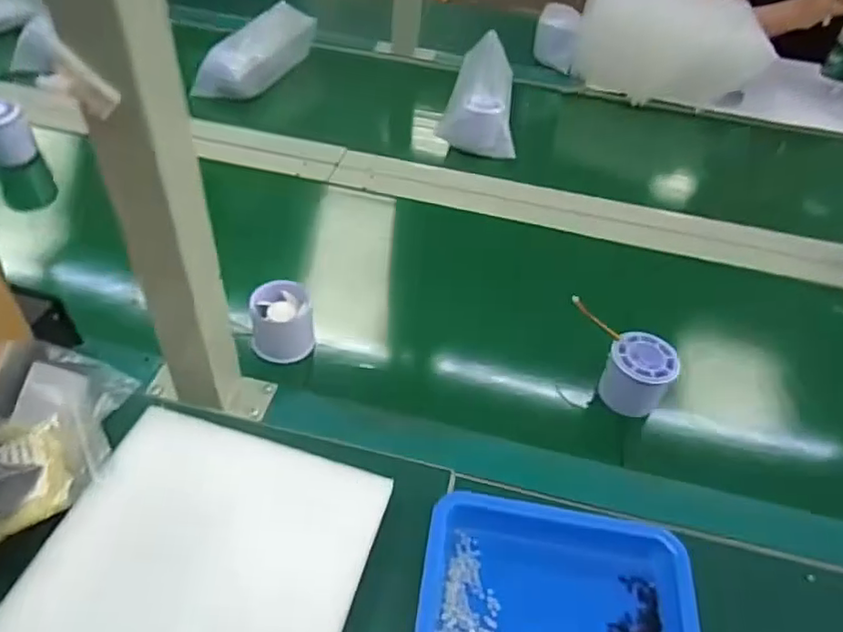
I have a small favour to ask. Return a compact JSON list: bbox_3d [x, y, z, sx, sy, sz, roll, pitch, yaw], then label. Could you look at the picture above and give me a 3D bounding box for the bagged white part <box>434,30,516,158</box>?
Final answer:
[{"bbox_3d":[0.084,-0.307,0.825,0.094,0.059,0.218,8,59,2],"label":"bagged white part"}]

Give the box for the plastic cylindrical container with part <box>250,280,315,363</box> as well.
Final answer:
[{"bbox_3d":[-0.123,0.005,0.540,0.052,0.045,0.061,-2,46,-7],"label":"plastic cylindrical container with part"}]

